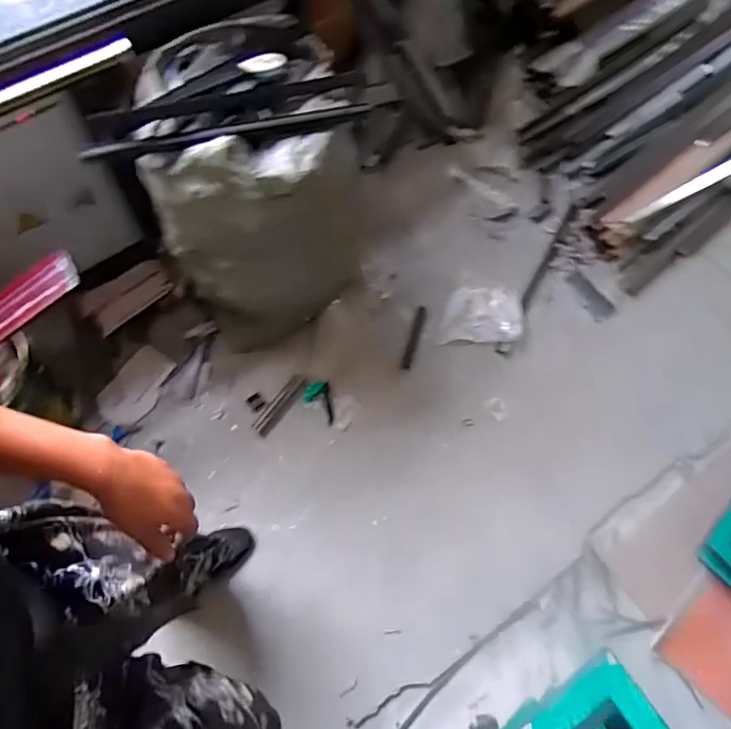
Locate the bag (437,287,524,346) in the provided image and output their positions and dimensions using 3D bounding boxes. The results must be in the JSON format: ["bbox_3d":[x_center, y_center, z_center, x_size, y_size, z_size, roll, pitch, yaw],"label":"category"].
[{"bbox_3d":[0.348,-0.148,1.622,0.259,0.037,0.168,-3,69,-4],"label":"bag"}]

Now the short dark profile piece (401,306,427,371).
[{"bbox_3d":[0.143,-0.076,1.573,0.028,0.026,0.198,17,69,4],"label":"short dark profile piece"}]

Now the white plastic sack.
[{"bbox_3d":[-0.277,-0.405,1.343,0.442,0.656,0.465,-10,70,-7],"label":"white plastic sack"}]

